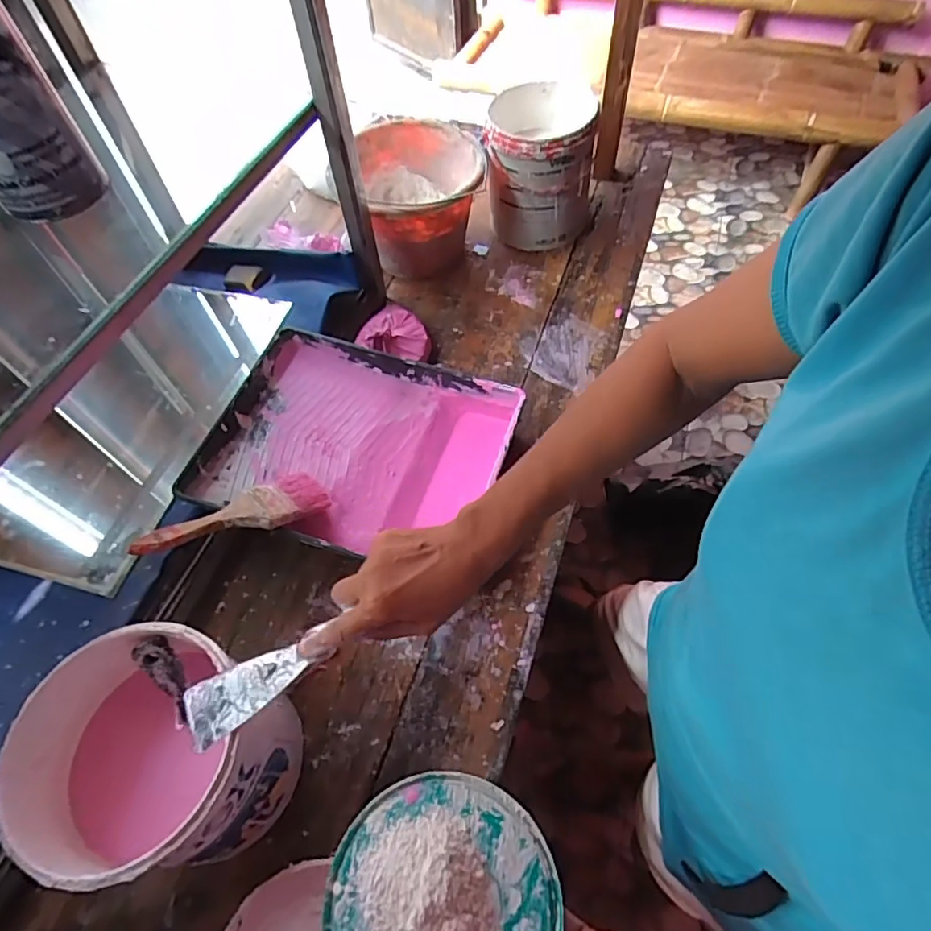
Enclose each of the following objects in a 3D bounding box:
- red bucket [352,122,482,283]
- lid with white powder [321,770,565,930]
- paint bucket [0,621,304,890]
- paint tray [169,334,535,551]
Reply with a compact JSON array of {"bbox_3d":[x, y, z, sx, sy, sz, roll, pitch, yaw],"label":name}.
[{"bbox_3d":[-0.068,-0.431,0.931,0.179,0.161,0.219,-8,58,-5],"label":"red bucket"},{"bbox_3d":[-0.016,0.300,0.378,0.155,0.040,0.156,0,58,0],"label":"lid with white powder"},{"bbox_3d":[-0.267,0.253,0.497,0.193,0.172,0.174,-6,58,-3],"label":"paint bucket"},{"bbox_3d":[-0.135,-0.018,0.719,0.355,0.076,0.268,15,59,10],"label":"paint tray"}]

